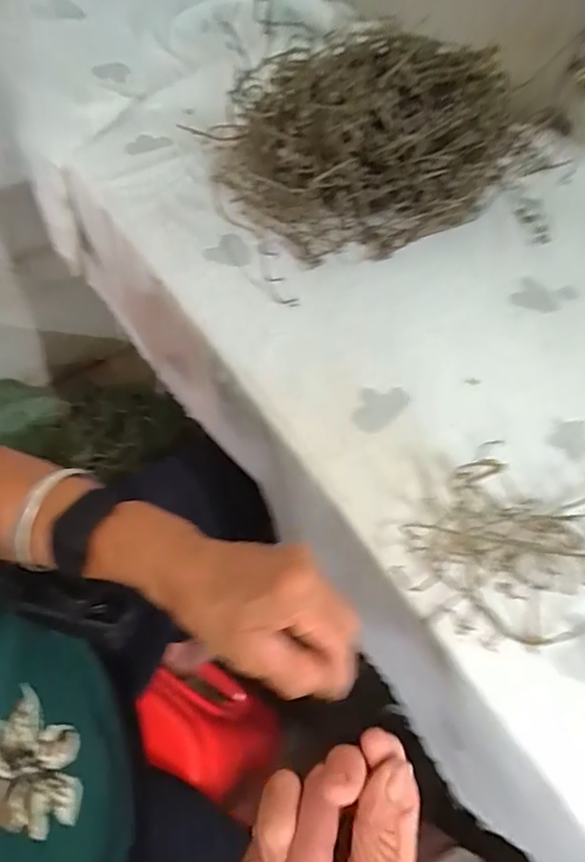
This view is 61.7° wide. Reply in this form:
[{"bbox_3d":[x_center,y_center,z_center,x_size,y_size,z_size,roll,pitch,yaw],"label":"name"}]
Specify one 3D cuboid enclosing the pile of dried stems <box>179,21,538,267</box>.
[{"bbox_3d":[0.075,-0.284,0.475,0.263,0.137,0.188,-26,65,-16],"label":"pile of dried stems"}]

